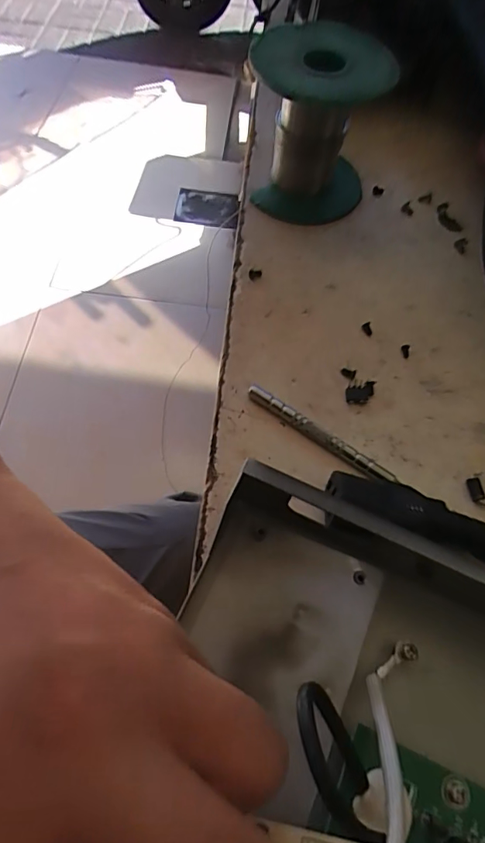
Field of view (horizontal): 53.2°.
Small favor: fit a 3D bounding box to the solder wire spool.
[{"bbox_3d":[0.037,-0.153,0.248,0.066,0.067,0.065,8,63,-1],"label":"solder wire spool"}]

